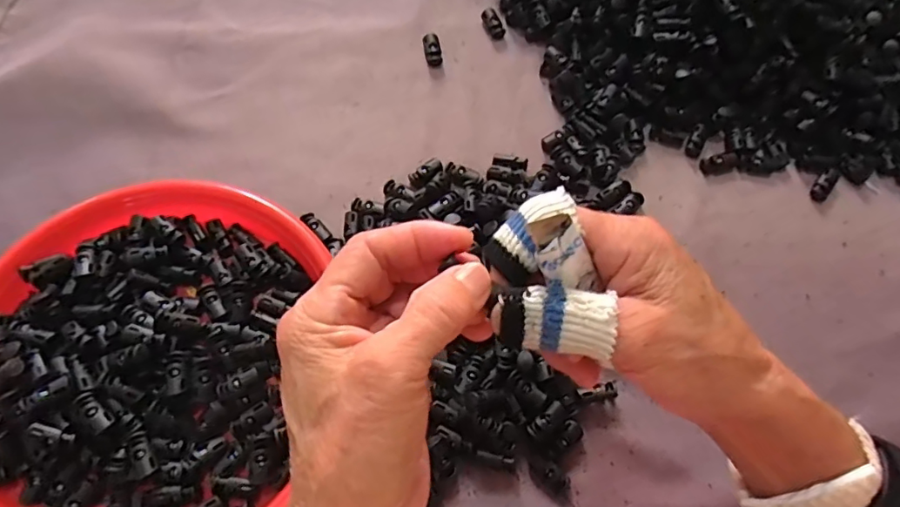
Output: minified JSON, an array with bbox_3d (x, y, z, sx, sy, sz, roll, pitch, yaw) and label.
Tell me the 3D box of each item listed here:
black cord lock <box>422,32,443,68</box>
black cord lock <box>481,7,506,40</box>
[{"bbox_3d":[-0.015,-0.175,0.452,0.014,0.007,0.031,-11,70,-6],"label":"black cord lock"},{"bbox_3d":[0.037,-0.204,0.465,0.014,0.007,0.035,-22,72,-10],"label":"black cord lock"}]

